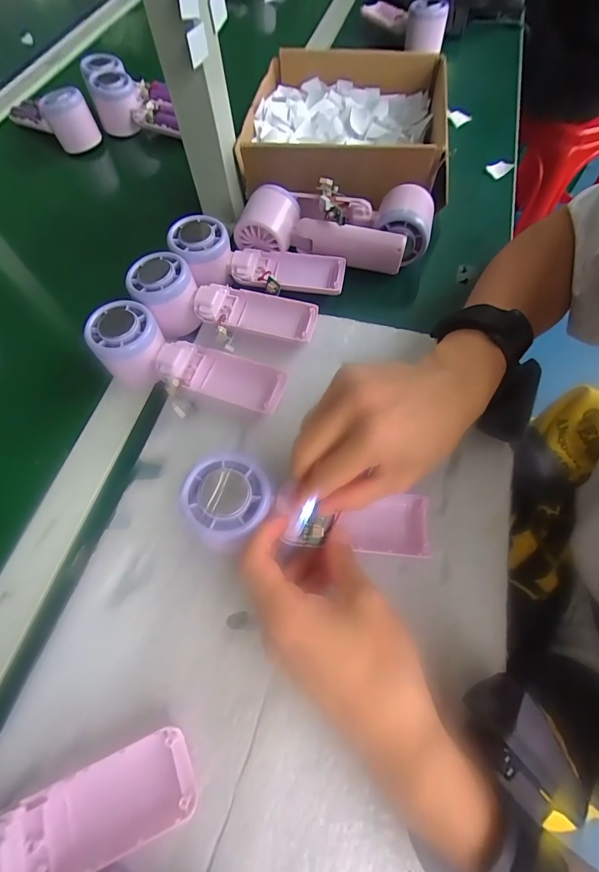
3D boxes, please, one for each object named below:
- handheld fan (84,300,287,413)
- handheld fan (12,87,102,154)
[{"bbox_3d":[-0.096,-0.059,0.337,0.163,0.045,0.058,19,64,-5],"label":"handheld fan"},{"bbox_3d":[-0.345,-0.449,0.545,0.128,0.061,0.051,35,70,19],"label":"handheld fan"}]

